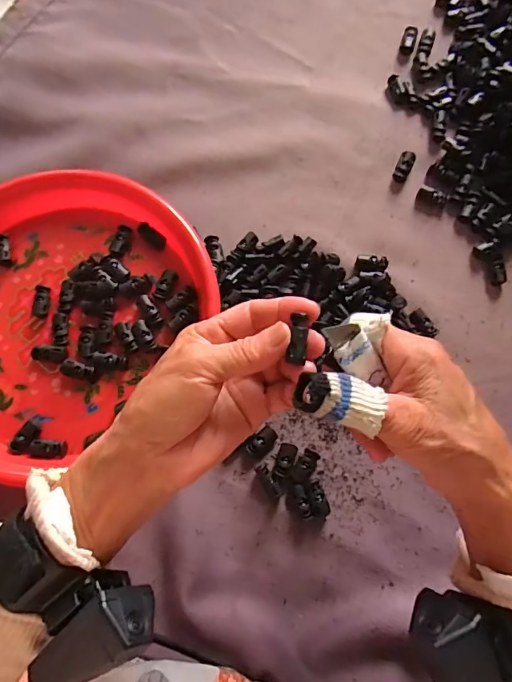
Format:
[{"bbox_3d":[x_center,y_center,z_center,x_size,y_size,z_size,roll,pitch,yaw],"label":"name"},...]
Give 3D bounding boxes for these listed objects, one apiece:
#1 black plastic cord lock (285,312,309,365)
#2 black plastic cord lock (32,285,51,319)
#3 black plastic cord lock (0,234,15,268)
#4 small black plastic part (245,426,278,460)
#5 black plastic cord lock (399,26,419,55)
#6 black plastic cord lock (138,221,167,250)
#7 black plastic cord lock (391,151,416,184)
[{"bbox_3d":[0.023,-0.001,0.228,0.009,0.008,0.024,7,71,2],"label":"black plastic cord lock"},{"bbox_3d":[-0.183,-0.034,0.374,0.015,0.008,0.028,6,77,2],"label":"black plastic cord lock"},{"bbox_3d":[-0.222,-0.079,0.382,0.013,0.009,0.029,-13,77,-2],"label":"black plastic cord lock"},{"bbox_3d":[0.004,0.083,0.350,0.029,0.008,0.014,-43,80,-9],"label":"small black plastic part"},{"bbox_3d":[0.154,-0.305,0.440,0.014,0.008,0.033,17,78,4],"label":"black plastic cord lock"},{"bbox_3d":[-0.093,-0.094,0.389,0.028,0.010,0.014,41,81,9],"label":"black plastic cord lock"},{"bbox_3d":[0.138,-0.163,0.404,0.014,0.006,0.032,23,91,6],"label":"black plastic cord lock"}]

